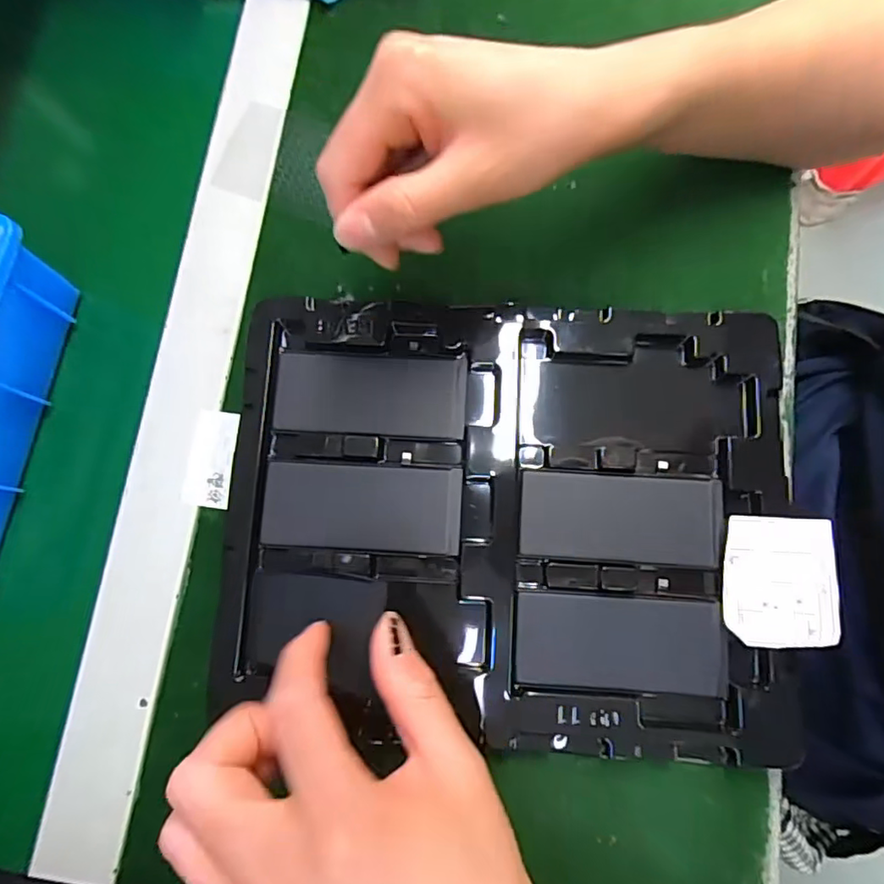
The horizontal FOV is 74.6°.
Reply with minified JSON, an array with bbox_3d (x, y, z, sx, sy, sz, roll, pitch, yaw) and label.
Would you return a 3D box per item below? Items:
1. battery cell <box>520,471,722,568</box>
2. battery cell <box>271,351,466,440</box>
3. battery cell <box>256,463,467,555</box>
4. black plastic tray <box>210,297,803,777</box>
[{"bbox_3d":[0.089,0.037,0.289,0.096,0.004,0.043,4,80,2],"label":"battery cell"},{"bbox_3d":[-0.038,-0.025,0.303,0.098,0.004,0.042,3,80,2],"label":"battery cell"},{"bbox_3d":[-0.040,0.033,0.293,0.099,0.004,0.043,3,80,2],"label":"battery cell"},{"bbox_3d":[0.031,0.035,0.289,0.273,0.013,0.217,1,79,1],"label":"black plastic tray"}]

